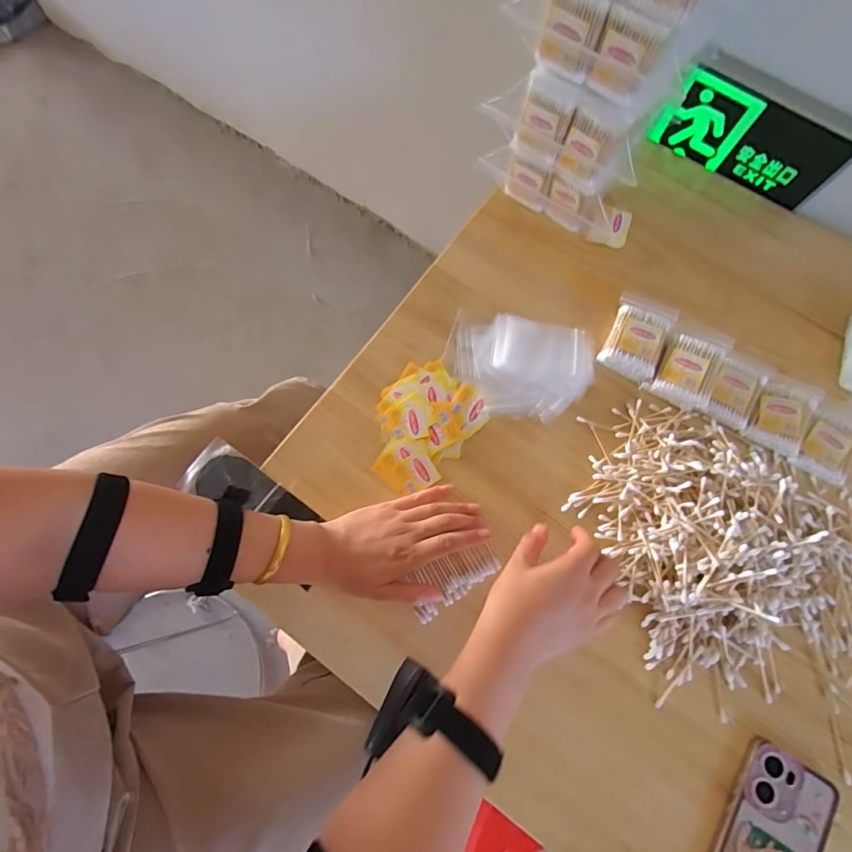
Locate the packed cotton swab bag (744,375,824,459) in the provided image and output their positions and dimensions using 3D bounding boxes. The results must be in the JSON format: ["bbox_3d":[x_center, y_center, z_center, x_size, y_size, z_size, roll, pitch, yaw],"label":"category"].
[{"bbox_3d":[0.395,-0.014,0.505,0.056,0.020,0.085,31,75,8],"label":"packed cotton swab bag"}]

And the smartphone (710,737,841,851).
[{"bbox_3d":[0.293,0.367,0.389,0.079,0.021,0.160,34,76,9],"label":"smartphone"}]

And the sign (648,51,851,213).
[{"bbox_3d":[0.401,-0.355,0.562,0.214,0.123,0.033,24,75,7],"label":"sign"}]

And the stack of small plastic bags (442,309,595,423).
[{"bbox_3d":[0.108,-0.071,0.522,0.166,0.015,0.124,5,73,1],"label":"stack of small plastic bags"}]

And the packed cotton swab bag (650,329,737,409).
[{"bbox_3d":[0.295,-0.068,0.512,0.057,0.036,0.092,31,75,8],"label":"packed cotton swab bag"}]

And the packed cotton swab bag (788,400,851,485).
[{"bbox_3d":[0.443,0.013,0.498,0.052,0.017,0.097,36,76,10],"label":"packed cotton swab bag"}]

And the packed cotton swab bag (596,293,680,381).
[{"bbox_3d":[0.239,-0.099,0.522,0.061,0.030,0.094,25,75,7],"label":"packed cotton swab bag"}]

